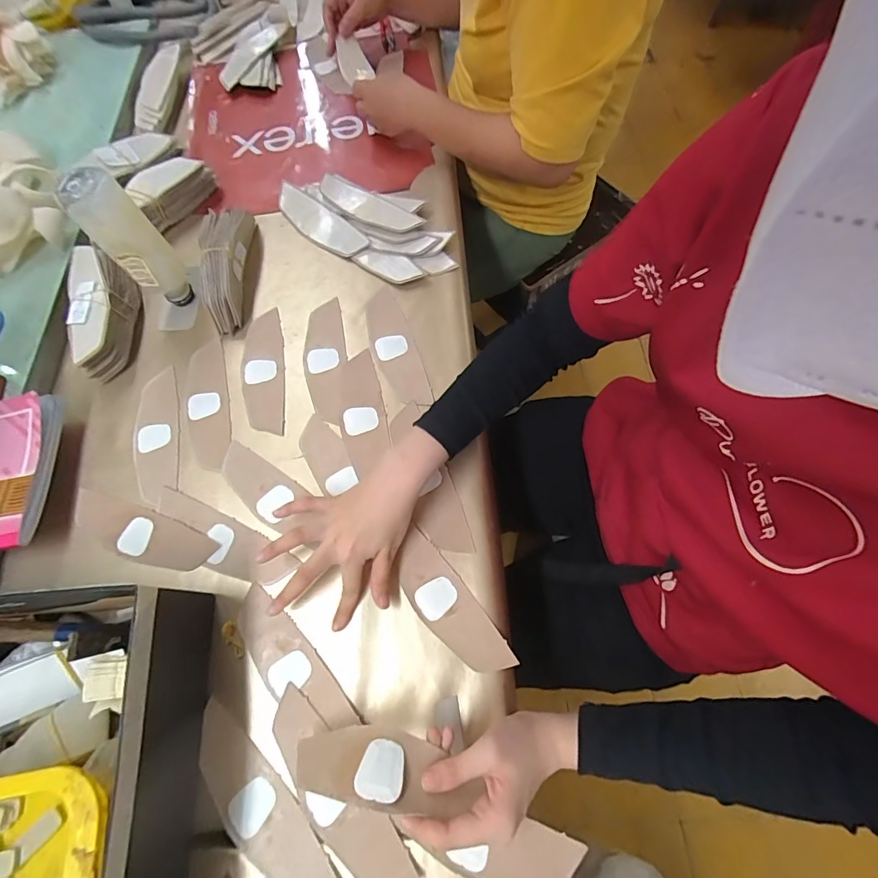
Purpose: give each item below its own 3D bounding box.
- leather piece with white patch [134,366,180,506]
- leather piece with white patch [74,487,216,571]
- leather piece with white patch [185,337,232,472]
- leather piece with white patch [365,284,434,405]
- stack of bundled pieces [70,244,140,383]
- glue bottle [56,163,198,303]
[{"bbox_3d":[-0.331,-0.006,0.508,0.048,0.004,0.162,-13,68,-2],"label":"leather piece with white patch"},{"bbox_3d":[-0.322,0.099,0.465,0.171,0.004,0.051,21,71,11],"label":"leather piece with white patch"},{"bbox_3d":[-0.278,-0.043,0.520,0.049,0.007,0.168,-14,68,-2],"label":"leather piece with white patch"},{"bbox_3d":[-0.056,-0.115,0.534,0.051,0.004,0.167,-20,68,-5],"label":"leather piece with white patch"},{"bbox_3d":[-0.416,-0.159,0.538,0.058,0.051,0.170,-9,80,0],"label":"stack of bundled pieces"},{"bbox_3d":[-0.350,-0.224,0.499,0.053,0.164,0.059,41,76,17],"label":"glue bottle"}]

